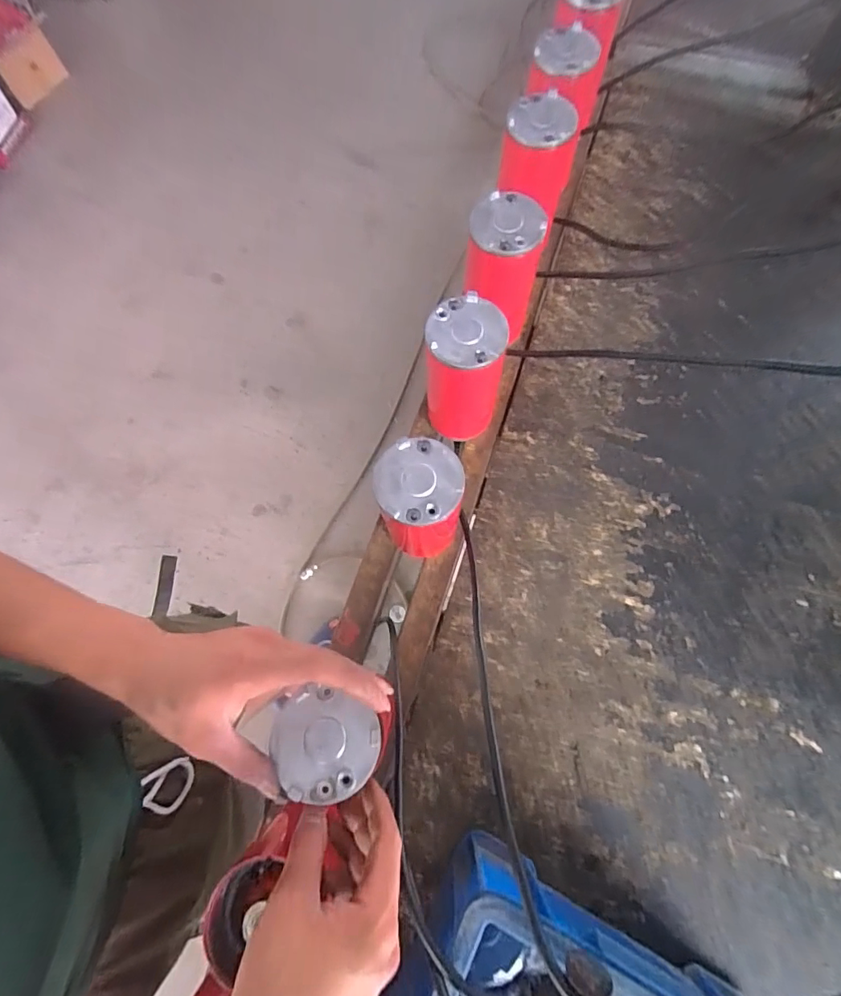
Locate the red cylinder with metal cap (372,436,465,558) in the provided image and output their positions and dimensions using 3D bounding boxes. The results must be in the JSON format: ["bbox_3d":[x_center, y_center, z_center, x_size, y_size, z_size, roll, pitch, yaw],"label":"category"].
[{"bbox_3d":[0.002,0.010,0.471,0.071,0.171,0.070,0,73,1],"label":"red cylinder with metal cap"}]

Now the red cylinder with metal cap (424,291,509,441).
[{"bbox_3d":[0.043,-0.128,0.511,0.076,0.170,0.078,2,73,2],"label":"red cylinder with metal cap"}]

